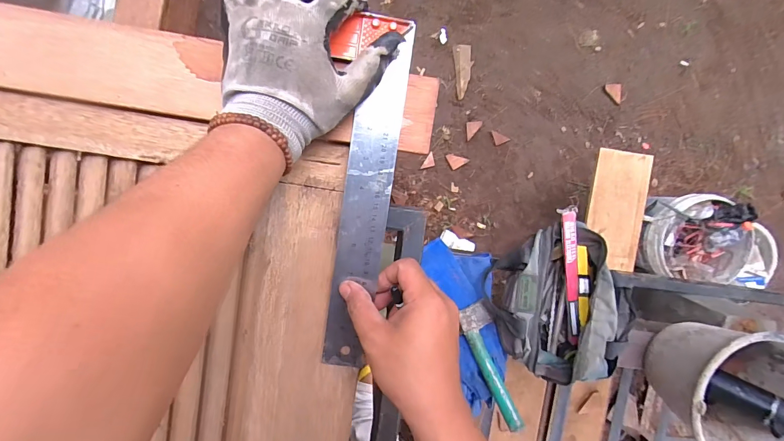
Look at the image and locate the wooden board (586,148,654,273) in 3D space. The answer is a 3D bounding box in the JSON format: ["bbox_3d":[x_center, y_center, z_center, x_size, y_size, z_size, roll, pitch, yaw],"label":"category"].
[{"bbox_3d":[0.738,-0.030,1.243,0.182,0.027,0.382,5,95,-4],"label":"wooden board"}]

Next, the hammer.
[{"bbox_3d":[0.213,0.306,0.808,0.081,0.032,0.258,-17,73,0],"label":"hammer"}]

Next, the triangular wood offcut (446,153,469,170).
[{"bbox_3d":[0.260,-0.243,1.501,0.073,0.009,0.065,-27,97,-1],"label":"triangular wood offcut"}]

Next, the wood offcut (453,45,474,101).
[{"bbox_3d":[0.278,-0.572,1.459,0.068,0.014,0.194,-7,96,-3],"label":"wood offcut"}]

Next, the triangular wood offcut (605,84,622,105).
[{"bbox_3d":[0.863,-0.494,1.479,0.060,0.012,0.072,1,97,-2],"label":"triangular wood offcut"}]

